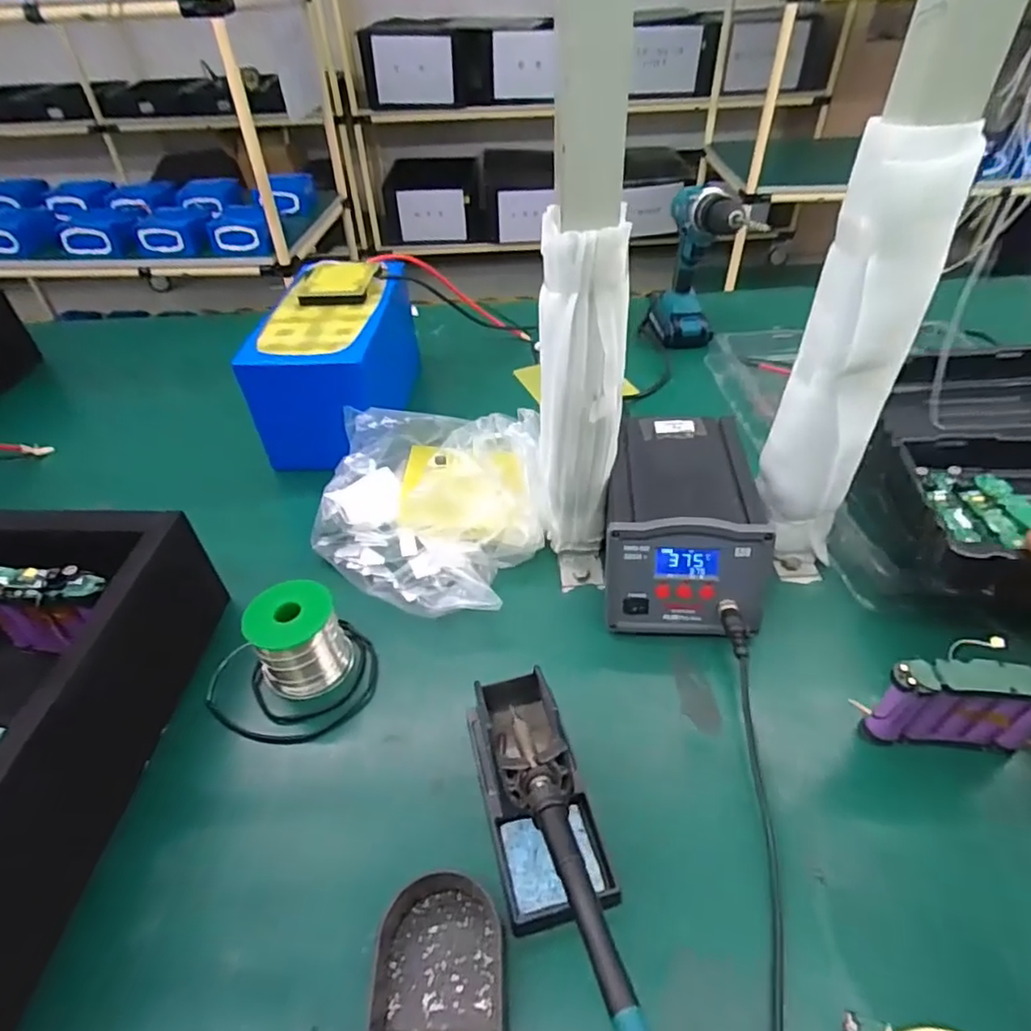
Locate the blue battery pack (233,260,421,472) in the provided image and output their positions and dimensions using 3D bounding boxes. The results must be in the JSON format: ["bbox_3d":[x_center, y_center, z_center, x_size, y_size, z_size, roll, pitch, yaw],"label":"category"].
[{"bbox_3d":[-0.220,-0.196,0.768,0.143,0.156,0.261,0,43,1],"label":"blue battery pack"}]

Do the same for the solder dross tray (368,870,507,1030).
[{"bbox_3d":[-0.043,0.263,0.347,0.073,0.040,0.100,-3,43,-2],"label":"solder dross tray"}]

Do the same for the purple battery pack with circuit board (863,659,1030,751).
[{"bbox_3d":[0.311,0.137,0.430,0.117,0.088,0.025,3,43,4],"label":"purple battery pack with circuit board"}]

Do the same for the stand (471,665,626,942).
[{"bbox_3d":[0.012,0.181,0.407,0.067,0.077,0.149,-11,44,-11],"label":"stand"}]

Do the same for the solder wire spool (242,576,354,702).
[{"bbox_3d":[-0.182,0.101,0.510,0.072,0.079,0.059,-25,48,-23],"label":"solder wire spool"}]

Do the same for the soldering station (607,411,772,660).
[{"bbox_3d":[0.152,0.007,0.554,0.138,0.098,0.203,8,44,10],"label":"soldering station"}]

